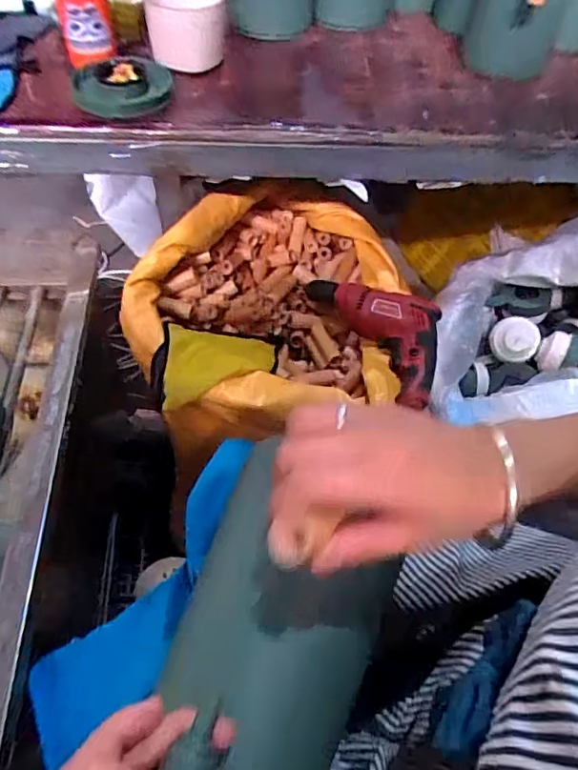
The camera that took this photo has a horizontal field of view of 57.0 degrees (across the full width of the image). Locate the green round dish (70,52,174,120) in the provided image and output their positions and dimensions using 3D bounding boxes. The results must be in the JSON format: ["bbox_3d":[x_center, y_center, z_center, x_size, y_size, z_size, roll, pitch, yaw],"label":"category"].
[{"bbox_3d":[-0.219,-0.396,0.703,0.129,0.035,0.134,1,54,-2],"label":"green round dish"}]

